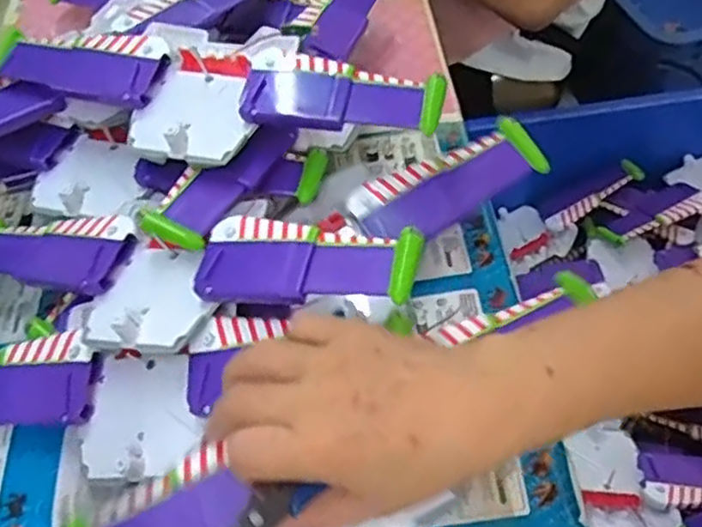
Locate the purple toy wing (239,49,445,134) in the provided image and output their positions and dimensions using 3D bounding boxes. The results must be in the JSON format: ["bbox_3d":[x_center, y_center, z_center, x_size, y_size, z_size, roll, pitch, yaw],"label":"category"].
[{"bbox_3d":[-0.006,-0.101,0.407,0.117,0.017,0.045,9,56,11],"label":"purple toy wing"}]

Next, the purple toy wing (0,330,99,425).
[{"bbox_3d":[-0.201,0.067,0.398,0.114,0.017,0.049,-1,71,17],"label":"purple toy wing"}]

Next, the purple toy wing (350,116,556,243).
[{"bbox_3d":[0.060,-0.048,0.424,0.118,0.012,0.046,-25,78,-4],"label":"purple toy wing"}]

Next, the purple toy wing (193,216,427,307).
[{"bbox_3d":[-0.025,0.000,0.351,0.117,0.005,0.049,6,60,22],"label":"purple toy wing"}]

